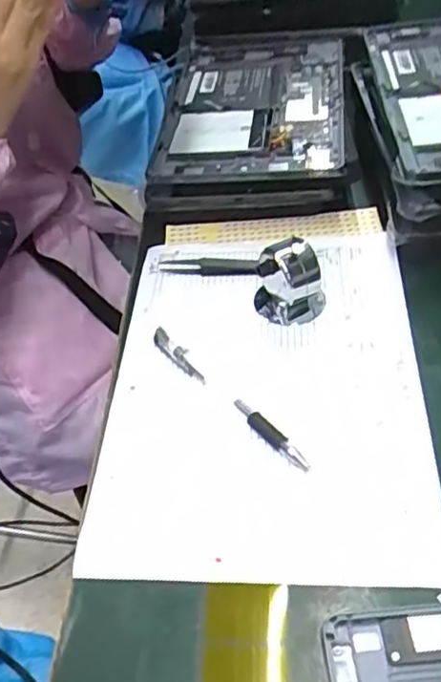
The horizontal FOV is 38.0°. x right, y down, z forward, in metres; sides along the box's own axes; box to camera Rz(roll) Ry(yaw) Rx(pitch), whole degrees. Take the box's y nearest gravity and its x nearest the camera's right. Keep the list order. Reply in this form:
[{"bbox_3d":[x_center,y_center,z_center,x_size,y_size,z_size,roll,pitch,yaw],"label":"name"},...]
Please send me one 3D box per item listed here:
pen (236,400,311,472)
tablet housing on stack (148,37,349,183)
[{"bbox_3d":[0.033,0.060,0.410,0.010,0.014,0.064,-33,52,-23],"label":"pen"},{"bbox_3d":[0.035,-0.231,0.621,0.165,0.015,0.255,2,45,8],"label":"tablet housing on stack"}]

